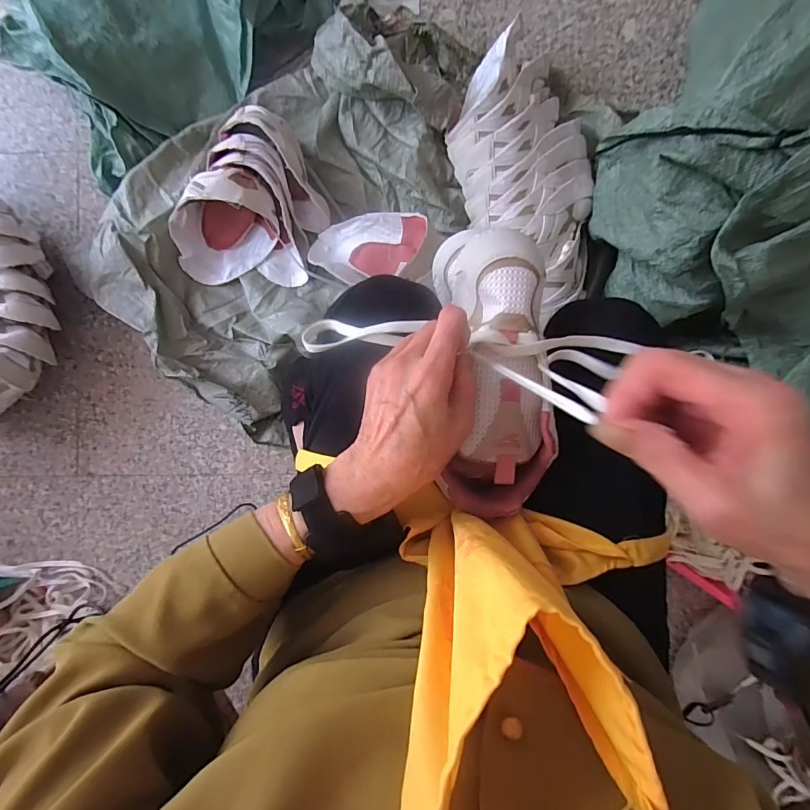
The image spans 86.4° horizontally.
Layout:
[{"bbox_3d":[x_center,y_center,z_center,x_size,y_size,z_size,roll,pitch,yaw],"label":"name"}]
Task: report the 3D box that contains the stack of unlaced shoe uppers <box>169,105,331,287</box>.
[{"bbox_3d":[-0.240,-0.318,0.700,0.199,0.131,0.275,25,90,2],"label":"stack of unlaced shoe uppers"}]

